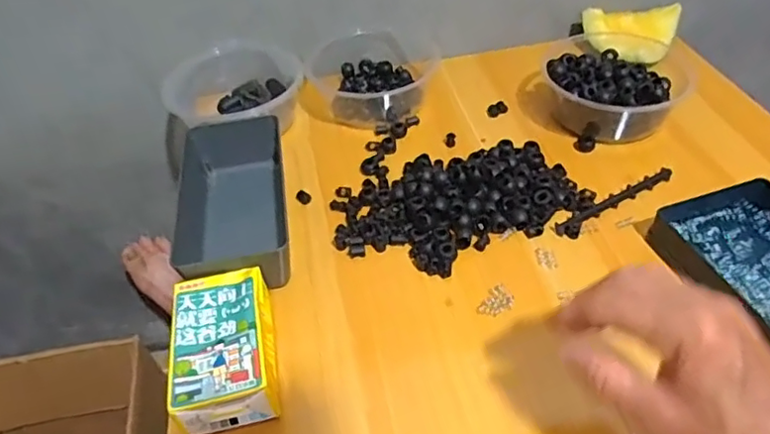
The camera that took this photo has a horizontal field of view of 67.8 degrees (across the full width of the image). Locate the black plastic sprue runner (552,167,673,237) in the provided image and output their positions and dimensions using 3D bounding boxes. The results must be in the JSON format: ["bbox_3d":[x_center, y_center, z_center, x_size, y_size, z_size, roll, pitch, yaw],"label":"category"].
[{"bbox_3d":[0.204,-0.014,0.509,0.133,0.006,0.012,-25,48,-18],"label":"black plastic sprue runner"}]

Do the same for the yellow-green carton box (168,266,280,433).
[{"bbox_3d":[-0.113,0.093,0.406,0.063,0.044,0.103,-11,46,-5],"label":"yellow-green carton box"}]

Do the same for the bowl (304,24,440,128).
[{"bbox_3d":[-0.016,-0.167,0.657,0.136,0.045,0.153,10,48,15],"label":"bowl"}]

